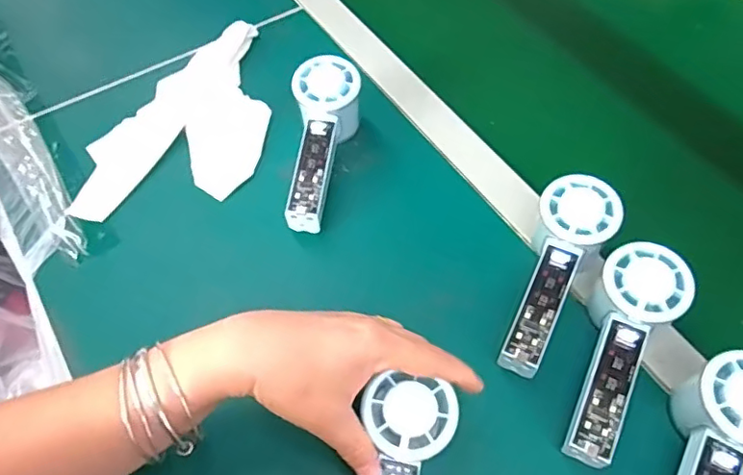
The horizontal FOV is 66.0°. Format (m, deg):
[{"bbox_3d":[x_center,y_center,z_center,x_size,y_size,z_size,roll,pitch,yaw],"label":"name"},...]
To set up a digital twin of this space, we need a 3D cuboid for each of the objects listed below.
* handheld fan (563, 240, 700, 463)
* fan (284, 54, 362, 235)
[{"bbox_3d":[0.171,0.081,0.400,0.057,0.051,0.156,23,75,13],"label":"handheld fan"},{"bbox_3d":[-0.047,-0.079,0.500,0.056,0.058,0.158,10,74,5],"label":"fan"}]

